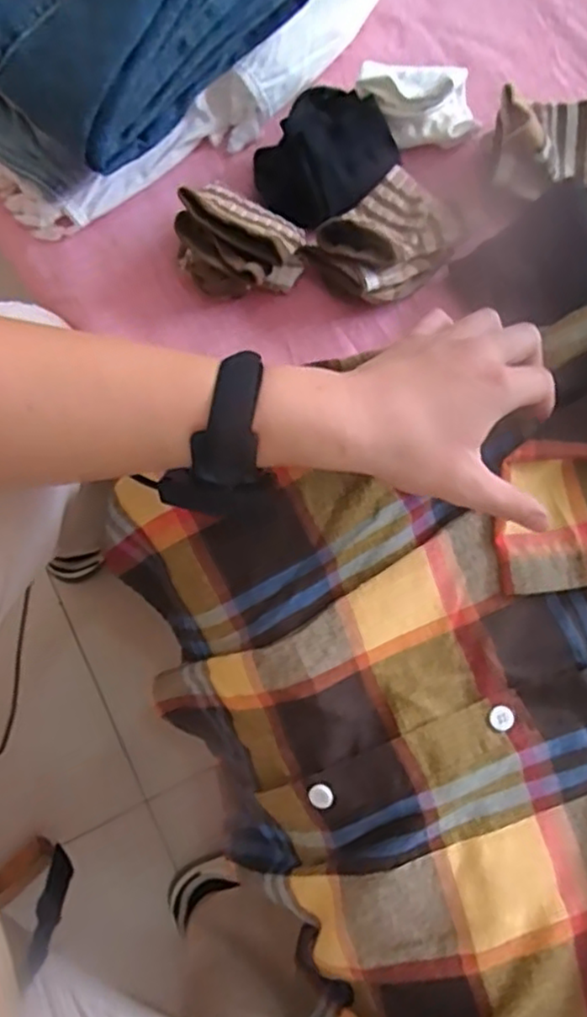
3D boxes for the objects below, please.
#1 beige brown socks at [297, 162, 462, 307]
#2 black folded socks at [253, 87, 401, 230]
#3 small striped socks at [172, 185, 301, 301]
[{"bbox_3d":[0.070,-0.200,0.484,0.078,0.043,0.116,44,81,7],"label":"beige brown socks"},{"bbox_3d":[0.021,-0.265,0.501,0.116,0.041,0.085,-40,82,-8],"label":"black folded socks"},{"bbox_3d":[-0.041,-0.187,0.469,0.078,0.069,0.074,0,80,-2],"label":"small striped socks"}]

